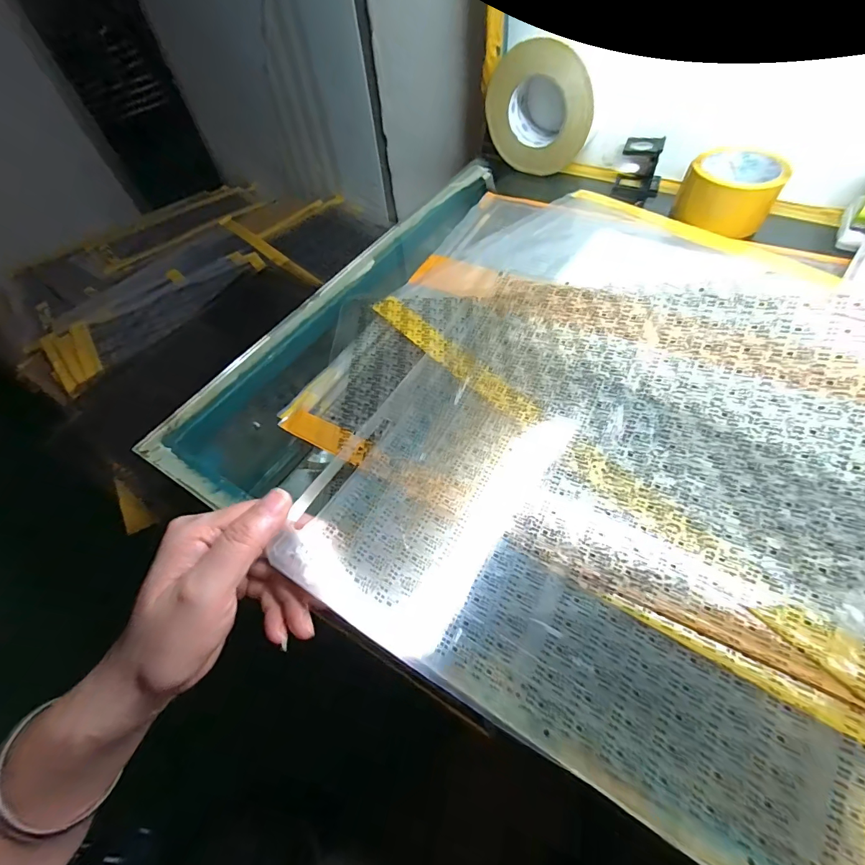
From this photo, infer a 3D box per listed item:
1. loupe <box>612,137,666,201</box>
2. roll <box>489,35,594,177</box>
[{"bbox_3d":[0.270,-0.346,0.527,0.056,0.052,0.055,15,58,15],"label":"loupe"},{"bbox_3d":[0.143,-0.420,0.535,0.144,0.127,0.046,27,61,22],"label":"roll"}]

